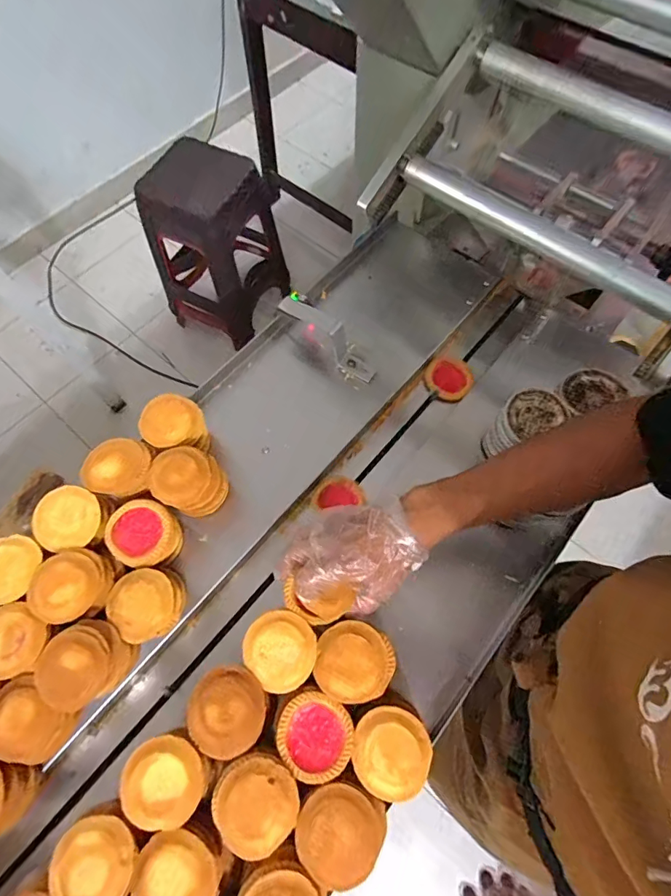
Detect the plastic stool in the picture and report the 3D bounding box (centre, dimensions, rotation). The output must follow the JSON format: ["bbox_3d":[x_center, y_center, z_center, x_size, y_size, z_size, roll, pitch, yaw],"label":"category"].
[{"bbox_3d":[-0.371,-0.670,1.440,0.312,0.520,0.349,26,69,11],"label":"plastic stool"}]

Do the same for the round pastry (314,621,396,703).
[{"bbox_3d":[0.019,0.207,0.435,0.075,0.013,0.069,0,66,0],"label":"round pastry"}]

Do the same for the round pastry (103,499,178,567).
[{"bbox_3d":[-0.219,0.096,0.506,0.065,0.029,0.070,0,66,0],"label":"round pastry"}]

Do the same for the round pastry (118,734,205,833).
[{"bbox_3d":[-0.153,0.297,0.396,0.069,0.018,0.065,0,66,0],"label":"round pastry"}]

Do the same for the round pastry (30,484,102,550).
[{"bbox_3d":[-0.301,0.080,0.504,0.069,0.016,0.069,2,77,-11],"label":"round pastry"}]

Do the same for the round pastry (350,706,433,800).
[{"bbox_3d":[0.050,0.273,0.402,0.065,0.014,0.068,25,68,11],"label":"round pastry"}]

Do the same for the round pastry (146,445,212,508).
[{"bbox_3d":[-0.181,0.032,0.521,0.063,0.021,0.068,0,66,0],"label":"round pastry"}]

